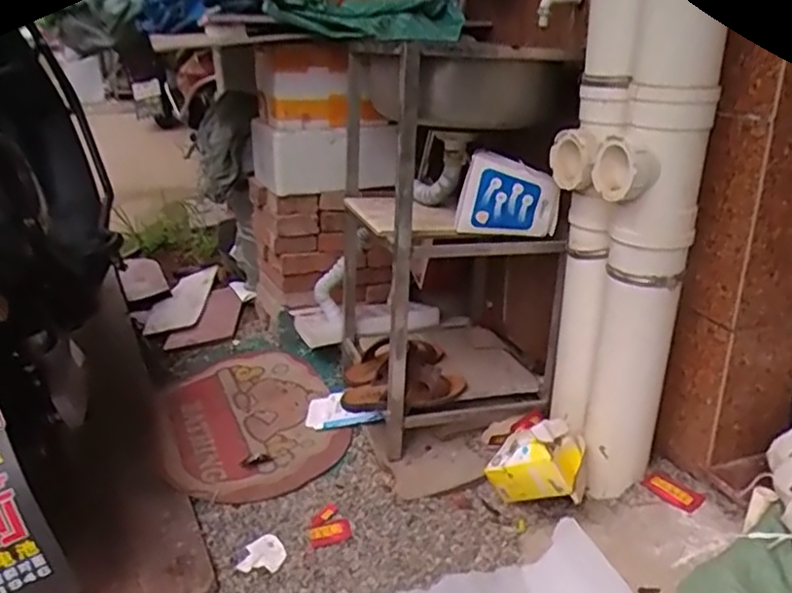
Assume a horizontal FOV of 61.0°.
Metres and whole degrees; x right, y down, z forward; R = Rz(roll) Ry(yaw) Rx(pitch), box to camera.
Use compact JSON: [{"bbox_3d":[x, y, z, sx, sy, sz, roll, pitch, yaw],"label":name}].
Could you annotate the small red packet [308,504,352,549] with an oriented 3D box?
[{"bbox_3d":[-0.119,0.392,1.152,0.070,0.007,0.088,-10,24,-21],"label":"small red packet"}]

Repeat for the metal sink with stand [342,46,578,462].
[{"bbox_3d":[0.111,-0.129,1.387,0.384,0.713,0.446,-6,22,-12],"label":"metal sink with stand"}]

